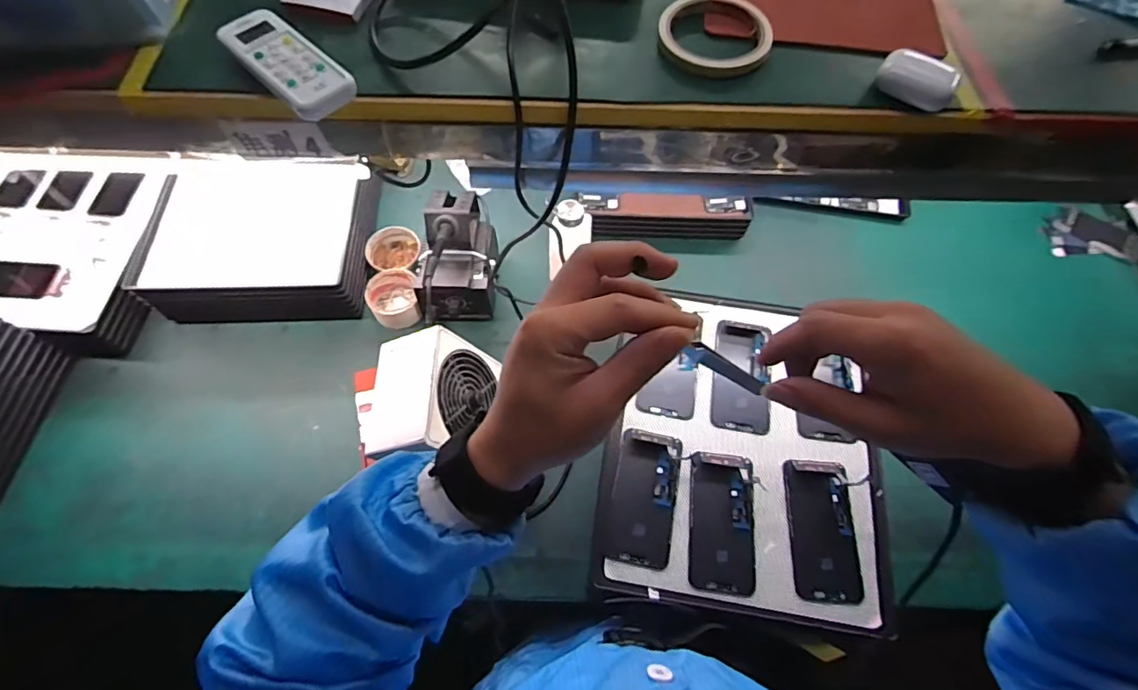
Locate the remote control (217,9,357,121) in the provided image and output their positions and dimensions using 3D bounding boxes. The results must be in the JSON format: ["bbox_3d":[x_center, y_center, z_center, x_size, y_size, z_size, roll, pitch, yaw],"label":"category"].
[{"bbox_3d":[-0.220,-0.218,0.412,0.118,0.020,0.051,42,70,17],"label":"remote control"}]

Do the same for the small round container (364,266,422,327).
[{"bbox_3d":[-0.283,-0.071,0.857,0.082,0.044,0.099,-10,65,-6],"label":"small round container"}]

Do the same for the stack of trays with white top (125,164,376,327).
[{"bbox_3d":[-0.490,-0.168,0.861,0.317,0.101,0.251,-2,64,-2],"label":"stack of trays with white top"}]

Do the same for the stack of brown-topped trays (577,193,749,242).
[{"bbox_3d":[0.168,-0.225,0.923,0.292,0.068,0.066,0,64,-1],"label":"stack of brown-topped trays"}]

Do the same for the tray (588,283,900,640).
[{"bbox_3d":[0.202,0.115,0.621,0.300,0.027,0.363,9,64,3],"label":"tray"}]

